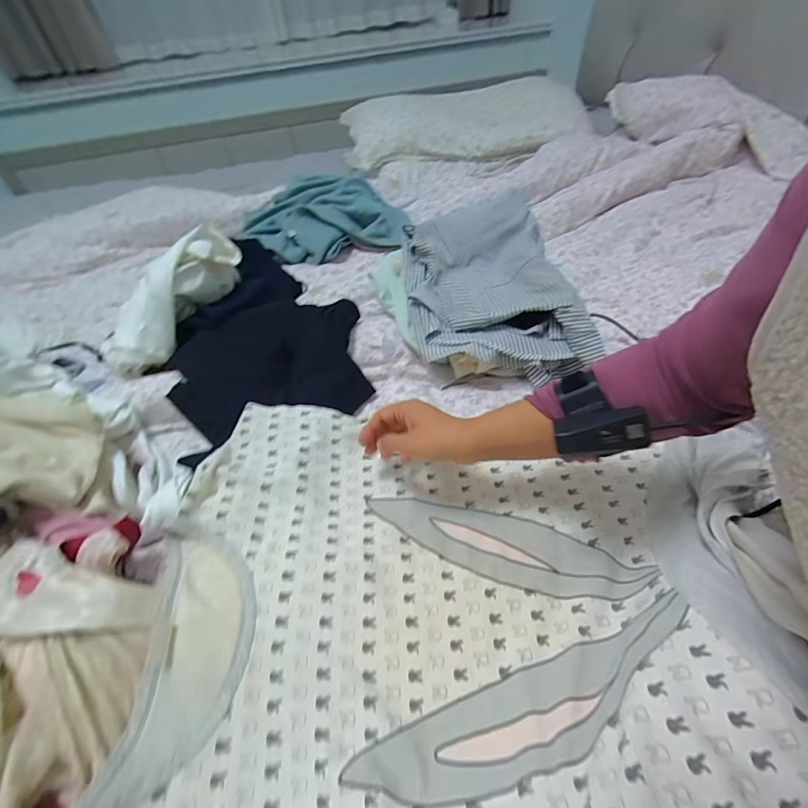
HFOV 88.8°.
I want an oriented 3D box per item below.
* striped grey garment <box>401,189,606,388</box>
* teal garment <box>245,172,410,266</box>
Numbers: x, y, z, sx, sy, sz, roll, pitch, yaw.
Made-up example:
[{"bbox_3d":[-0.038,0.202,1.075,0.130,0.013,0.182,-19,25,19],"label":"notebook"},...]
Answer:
[{"bbox_3d":[0.124,-0.169,0.630,0.231,0.134,0.303,-12,47,-5],"label":"striped grey garment"},{"bbox_3d":[-0.174,-0.418,0.914,0.357,0.081,0.242,-12,47,-5],"label":"teal garment"}]

